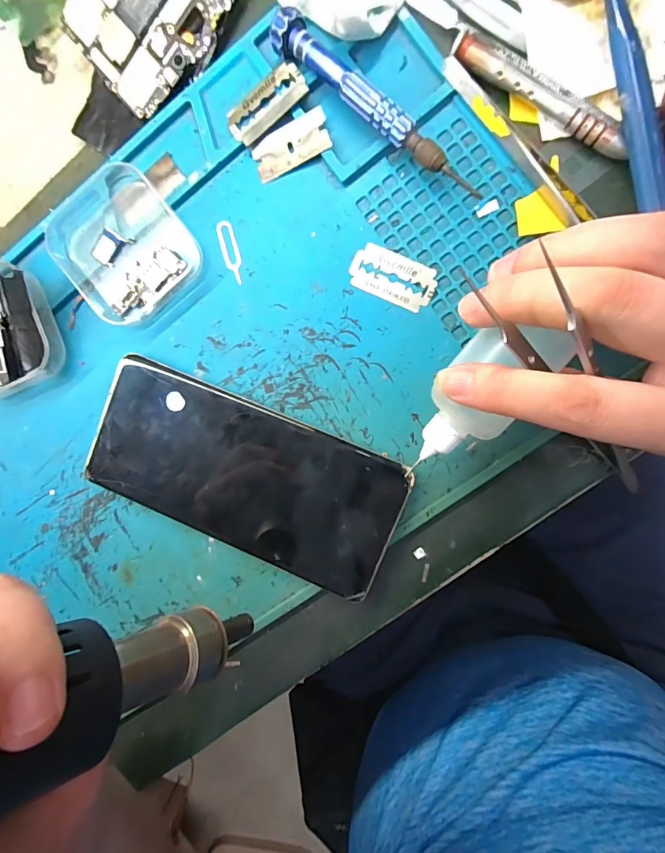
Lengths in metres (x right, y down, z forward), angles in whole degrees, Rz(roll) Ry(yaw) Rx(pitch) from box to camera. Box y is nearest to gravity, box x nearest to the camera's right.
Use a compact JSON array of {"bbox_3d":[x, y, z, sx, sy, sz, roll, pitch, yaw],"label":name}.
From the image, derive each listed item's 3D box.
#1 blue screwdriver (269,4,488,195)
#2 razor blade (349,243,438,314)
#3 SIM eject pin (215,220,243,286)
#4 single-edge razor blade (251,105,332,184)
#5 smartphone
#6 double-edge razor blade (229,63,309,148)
[{"bbox_3d":[0.021,-0.148,0.191,0.118,0.017,0.015,41,98,3],"label":"blue screwdriver"},{"bbox_3d":[0.030,-0.074,0.203,0.043,0.004,0.023,25,97,5],"label":"razor blade"},{"bbox_3d":[-0.053,-0.091,0.213,0.009,0.004,0.033,-14,91,2],"label":"SIM eject pin"},{"bbox_3d":[-0.021,-0.139,0.203,0.039,0.004,0.019,-21,95,14],"label":"single-edge razor blade"},{"bbox_3d":[-0.047,0.026,0.214,0.162,0.011,0.075,22,96,6],"label":"smartphone"},{"bbox_3d":[-0.033,-0.159,0.201,0.042,0.004,0.021,-33,81,11],"label":"double-edge razor blade"}]

